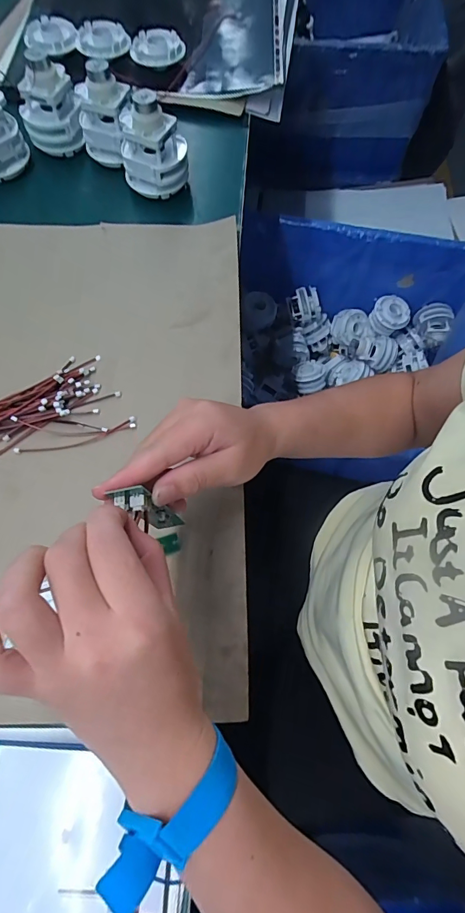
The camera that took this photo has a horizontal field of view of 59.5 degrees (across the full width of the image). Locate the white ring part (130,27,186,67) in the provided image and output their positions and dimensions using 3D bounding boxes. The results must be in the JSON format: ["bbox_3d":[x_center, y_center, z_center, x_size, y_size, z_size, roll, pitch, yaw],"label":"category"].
[{"bbox_3d":[-0.092,-0.499,0.497,0.066,0.017,0.051,-1,69,0],"label":"white ring part"}]

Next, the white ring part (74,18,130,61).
[{"bbox_3d":[-0.163,-0.522,0.509,0.063,0.015,0.063,-15,69,-6],"label":"white ring part"}]

